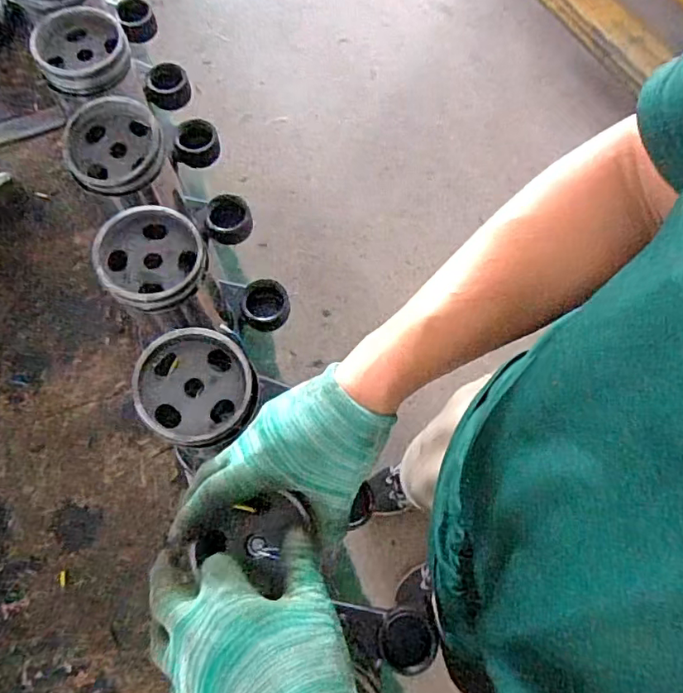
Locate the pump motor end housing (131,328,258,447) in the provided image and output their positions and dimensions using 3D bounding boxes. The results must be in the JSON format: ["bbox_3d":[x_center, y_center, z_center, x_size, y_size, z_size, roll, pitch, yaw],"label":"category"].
[{"bbox_3d":[-0.115,0.034,0.422,0.091,0.038,0.089,0,71,0],"label":"pump motor end housing"}]

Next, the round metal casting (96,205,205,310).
[{"bbox_3d":[-0.162,-0.076,0.458,0.085,0.032,0.087,0,71,0],"label":"round metal casting"}]

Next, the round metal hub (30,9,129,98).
[{"bbox_3d":[-0.261,-0.297,0.537,0.086,0.026,0.090,0,71,0],"label":"round metal hub"}]

